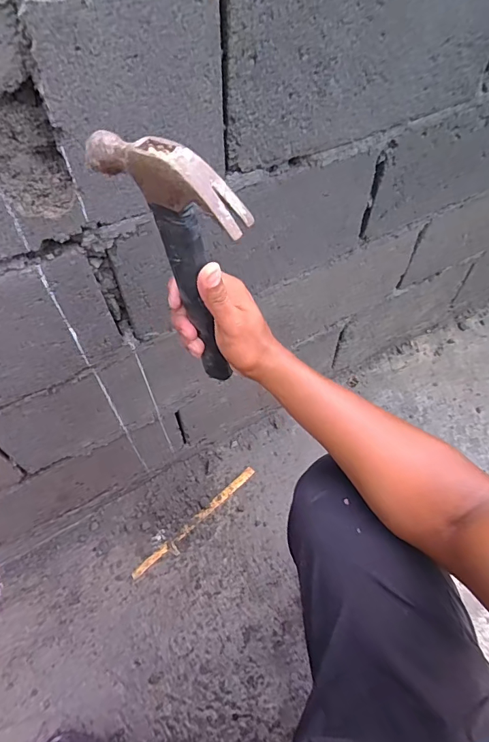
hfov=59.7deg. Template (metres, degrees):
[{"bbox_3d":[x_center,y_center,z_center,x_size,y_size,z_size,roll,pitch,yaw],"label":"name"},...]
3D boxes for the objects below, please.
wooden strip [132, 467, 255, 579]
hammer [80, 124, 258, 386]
[{"bbox_3d":[-0.104,0.326,0.935,0.331,0.004,0.019,-38,64,-22],"label":"wooden strip"},{"bbox_3d":[-0.045,-0.070,0.386,0.117,0.259,0.025,18,57,20],"label":"hammer"}]

